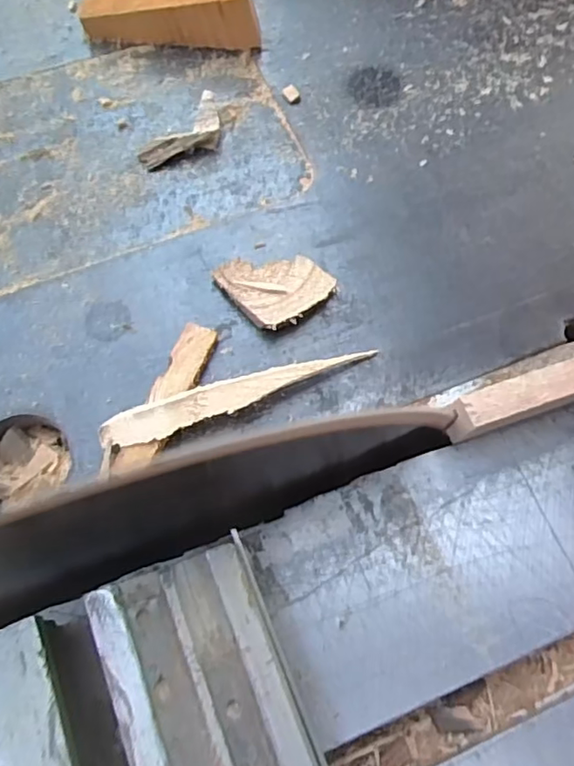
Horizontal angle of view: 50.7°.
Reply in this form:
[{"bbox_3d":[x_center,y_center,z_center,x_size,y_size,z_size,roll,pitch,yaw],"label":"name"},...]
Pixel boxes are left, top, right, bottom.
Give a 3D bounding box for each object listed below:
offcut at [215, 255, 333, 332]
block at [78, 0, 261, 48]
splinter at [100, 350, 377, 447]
[{"bbox_3d":[-0.006,-0.048,0.295,0.044,0.009,0.047,-40,73,-15],"label":"offcut"},{"bbox_3d":[-0.068,-0.214,0.349,0.102,0.036,0.016,4,68,1],"label":"block"},{"bbox_3d":[-0.020,0.006,0.269,0.123,0.011,0.017,-16,69,-7],"label":"splinter"}]

